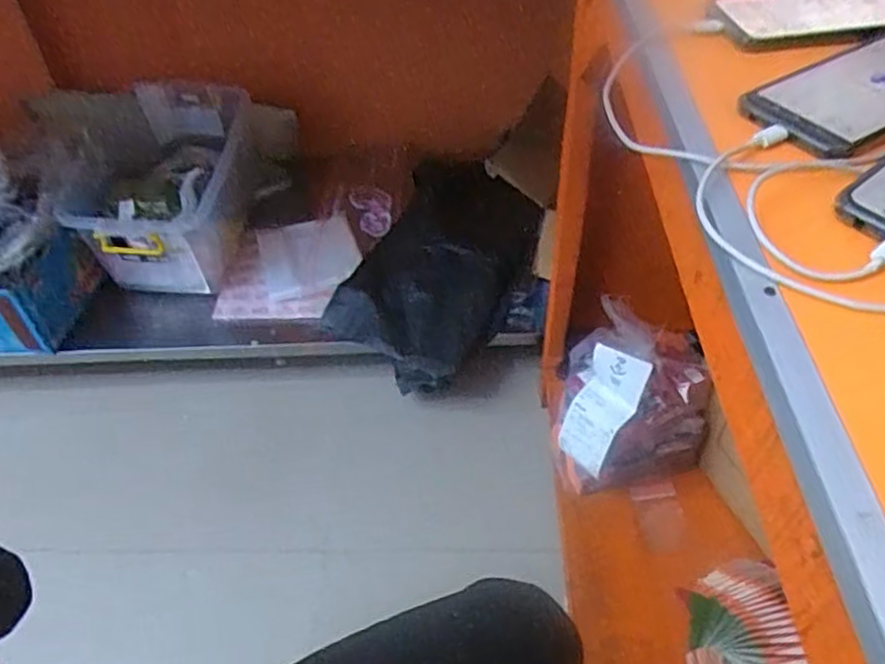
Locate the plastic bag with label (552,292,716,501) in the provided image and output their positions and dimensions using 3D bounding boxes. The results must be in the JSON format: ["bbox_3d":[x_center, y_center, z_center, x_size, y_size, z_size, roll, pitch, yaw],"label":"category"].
[{"bbox_3d":[0.272,0.108,1.020,0.210,0.262,0.151,-13,48,-10],"label":"plastic bag with label"}]

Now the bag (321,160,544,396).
[{"bbox_3d":[-0.025,-0.123,1.362,0.287,0.261,0.400,30,55,27],"label":"bag"}]

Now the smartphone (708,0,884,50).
[{"bbox_3d":[0.294,-0.247,0.522,0.176,0.011,0.087,-7,47,-5],"label":"smartphone"}]

